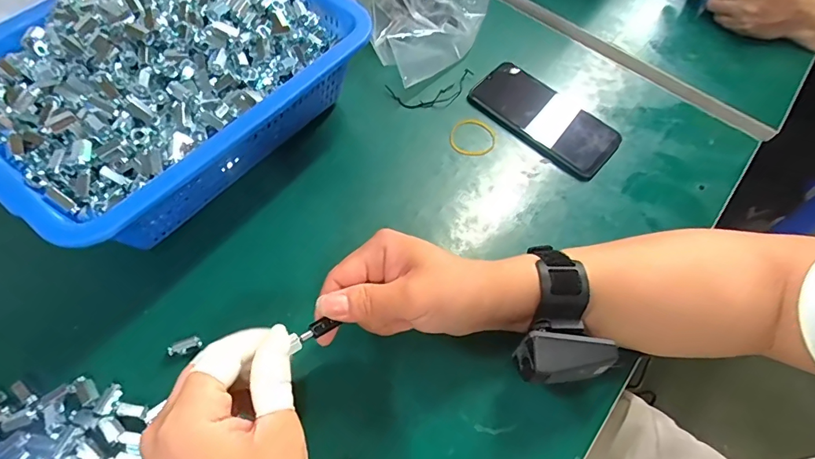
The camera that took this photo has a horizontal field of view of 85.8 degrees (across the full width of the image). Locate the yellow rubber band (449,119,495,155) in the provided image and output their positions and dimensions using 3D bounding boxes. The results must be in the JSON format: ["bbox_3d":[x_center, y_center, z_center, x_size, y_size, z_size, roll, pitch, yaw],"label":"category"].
[{"bbox_3d":[0.068,-0.095,0.453,0.046,0.006,0.047,1,63,-3],"label":"yellow rubber band"}]

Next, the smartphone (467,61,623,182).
[{"bbox_3d":[0.144,-0.118,0.458,0.151,0.012,0.075,39,68,15],"label":"smartphone"}]

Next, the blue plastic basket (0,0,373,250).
[{"bbox_3d":[-0.204,-0.129,0.393,0.234,0.108,0.303,37,67,14],"label":"blue plastic basket"}]

